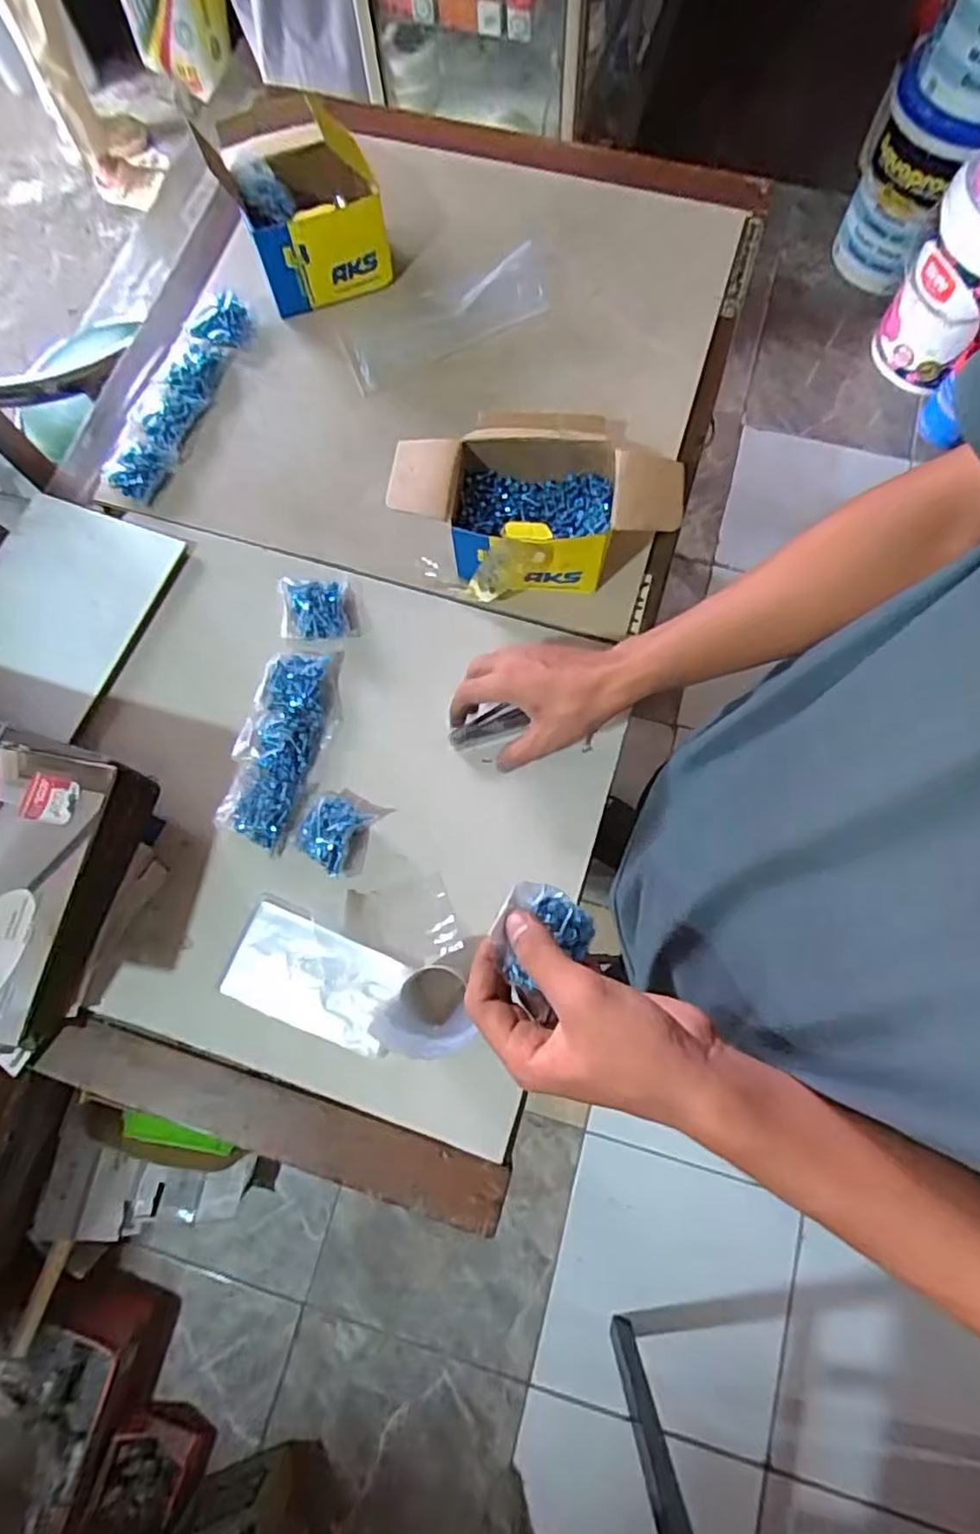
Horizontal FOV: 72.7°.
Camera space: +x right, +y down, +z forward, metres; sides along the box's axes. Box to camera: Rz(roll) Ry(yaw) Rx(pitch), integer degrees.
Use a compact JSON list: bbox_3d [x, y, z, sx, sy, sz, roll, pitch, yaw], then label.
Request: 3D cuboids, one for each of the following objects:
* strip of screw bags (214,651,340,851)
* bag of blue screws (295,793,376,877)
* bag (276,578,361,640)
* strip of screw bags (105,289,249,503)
[{"bbox_3d":[-0.199,-0.024,0.634,0.079,0.019,0.192,13,76,5],"label":"strip of screw bags"},{"bbox_3d":[-0.146,0.056,0.605,0.055,0.027,0.064,27,77,8],"label":"bag of blue screws"},{"bbox_3d":[-0.171,-0.159,0.672,0.076,0.029,0.062,-3,75,1],"label":"bag"},{"bbox_3d":[-0.353,-0.419,0.743,0.077,0.020,0.269,19,76,6],"label":"strip of screw bags"}]

